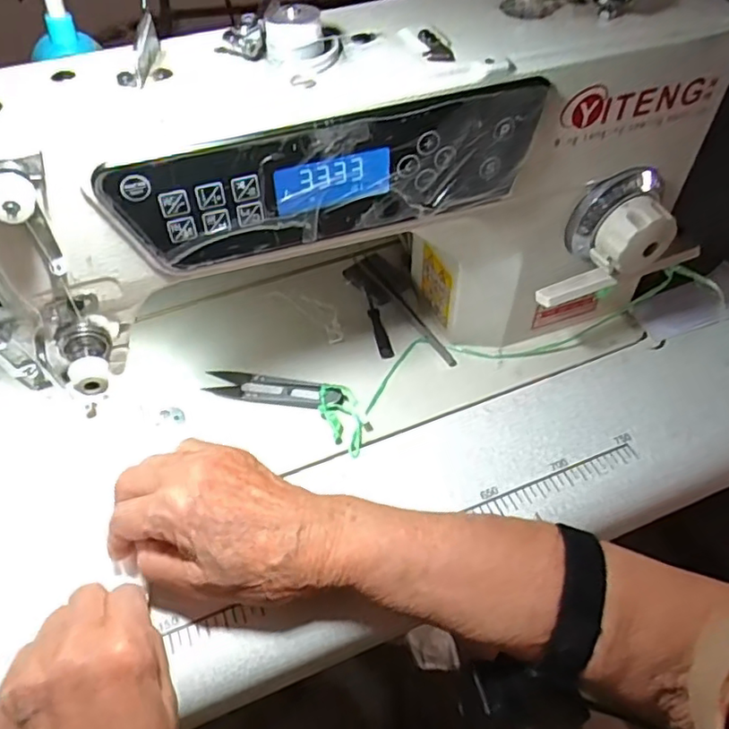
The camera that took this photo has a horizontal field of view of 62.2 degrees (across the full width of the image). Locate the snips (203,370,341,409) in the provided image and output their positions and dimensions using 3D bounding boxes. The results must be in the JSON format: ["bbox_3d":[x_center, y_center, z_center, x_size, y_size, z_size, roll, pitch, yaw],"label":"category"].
[{"bbox_3d":[-0.063,0.016,0.422,0.098,0.008,0.025,7,51,8],"label":"snips"}]

